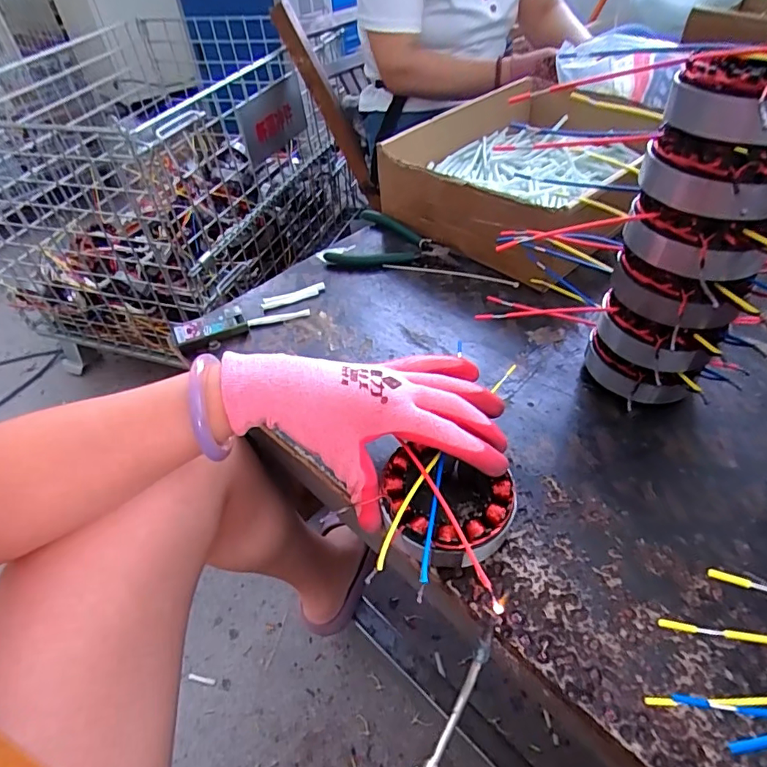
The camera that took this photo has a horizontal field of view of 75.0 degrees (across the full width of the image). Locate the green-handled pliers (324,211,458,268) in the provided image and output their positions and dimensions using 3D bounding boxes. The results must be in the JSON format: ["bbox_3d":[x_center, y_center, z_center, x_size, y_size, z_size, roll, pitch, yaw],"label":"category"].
[{"bbox_3d":[0.017,-0.157,0.572,0.135,0.015,0.102,17,50,18],"label":"green-handled pliers"}]

